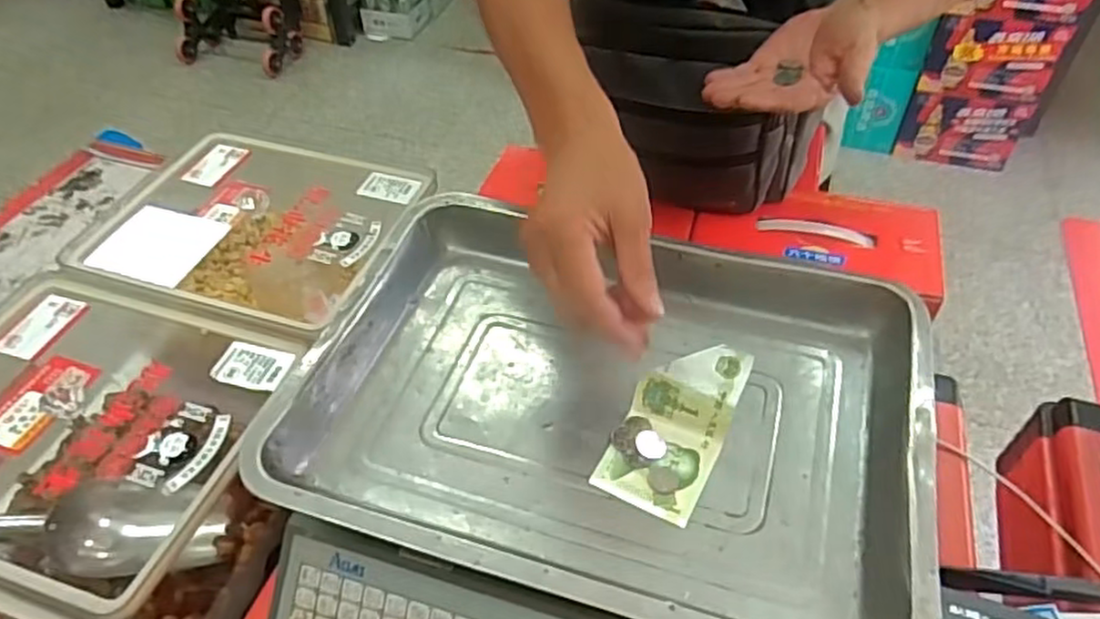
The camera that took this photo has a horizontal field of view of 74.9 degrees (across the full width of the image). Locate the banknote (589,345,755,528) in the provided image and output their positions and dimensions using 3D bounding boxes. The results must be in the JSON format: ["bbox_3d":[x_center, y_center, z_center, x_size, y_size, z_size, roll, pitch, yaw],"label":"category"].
[{"bbox_3d":[0.074,0.069,0.436,0.062,0.053,0.095,21,51,20],"label":"banknote"}]

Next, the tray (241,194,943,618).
[{"bbox_3d":[0.036,0.056,0.460,0.368,0.051,0.268,14,49,14],"label":"tray"}]

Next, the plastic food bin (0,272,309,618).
[{"bbox_3d":[-0.386,0.134,0.631,0.317,0.173,0.254,12,48,12],"label":"plastic food bin"}]

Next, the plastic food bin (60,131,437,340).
[{"bbox_3d":[-0.311,-0.060,0.782,0.295,0.123,0.251,15,49,15],"label":"plastic food bin"}]

